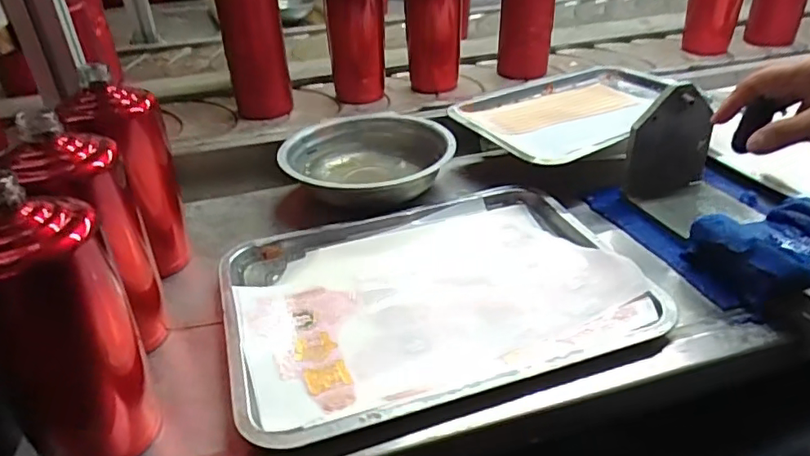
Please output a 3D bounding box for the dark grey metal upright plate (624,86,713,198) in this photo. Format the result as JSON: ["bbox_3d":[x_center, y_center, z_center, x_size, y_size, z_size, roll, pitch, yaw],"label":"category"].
[{"bbox_3d":[0.280,-0.084,0.608,0.090,0.124,0.013,-7,37,-11],"label":"dark grey metal upright plate"}]

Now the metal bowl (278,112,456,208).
[{"bbox_3d":[-0.042,-0.078,0.690,0.192,0.072,0.218,0,37,-2],"label":"metal bowl"}]

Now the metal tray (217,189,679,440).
[{"bbox_3d":[0.021,0.050,0.500,0.338,0.019,0.245,-11,33,-16],"label":"metal tray"}]

